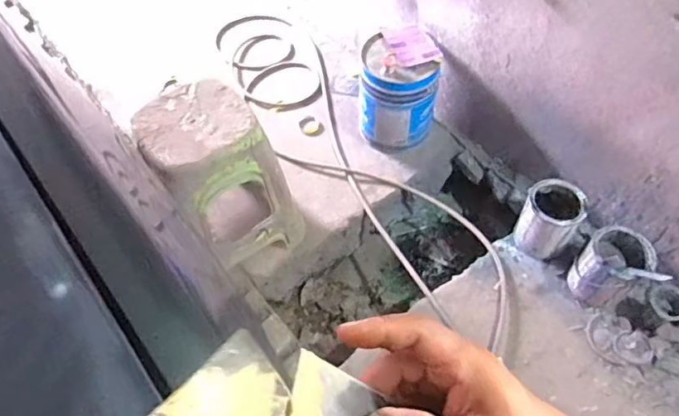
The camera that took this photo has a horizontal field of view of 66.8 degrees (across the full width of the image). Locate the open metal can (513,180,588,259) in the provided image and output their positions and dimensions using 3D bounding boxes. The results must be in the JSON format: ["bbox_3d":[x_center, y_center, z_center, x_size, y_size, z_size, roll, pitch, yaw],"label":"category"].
[{"bbox_3d":[0.626,0.033,1.546,0.152,0.196,0.166,37,64,24],"label":"open metal can"}]

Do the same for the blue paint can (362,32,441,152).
[{"bbox_3d":[0.200,-0.376,1.744,0.249,0.294,0.246,-1,55,1],"label":"blue paint can"}]

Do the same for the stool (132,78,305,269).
[{"bbox_3d":[-0.336,-0.083,1.479,0.317,0.460,0.324,-33,60,-19],"label":"stool"}]

